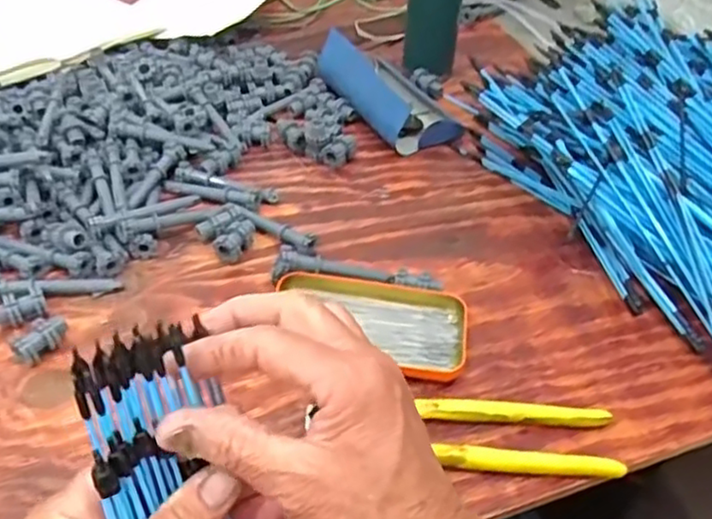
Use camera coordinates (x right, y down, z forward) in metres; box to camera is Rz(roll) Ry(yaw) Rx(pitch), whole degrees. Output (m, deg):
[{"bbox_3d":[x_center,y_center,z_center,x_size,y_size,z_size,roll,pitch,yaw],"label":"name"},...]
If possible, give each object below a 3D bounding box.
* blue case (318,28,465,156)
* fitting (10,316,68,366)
[{"bbox_3d":[0.038,-0.185,0.705,0.094,0.053,0.164,-21,49,-23],"label":"blue case"},{"bbox_3d":[-0.219,0.056,0.465,0.036,0.017,0.020,-31,54,-30],"label":"fitting"}]

